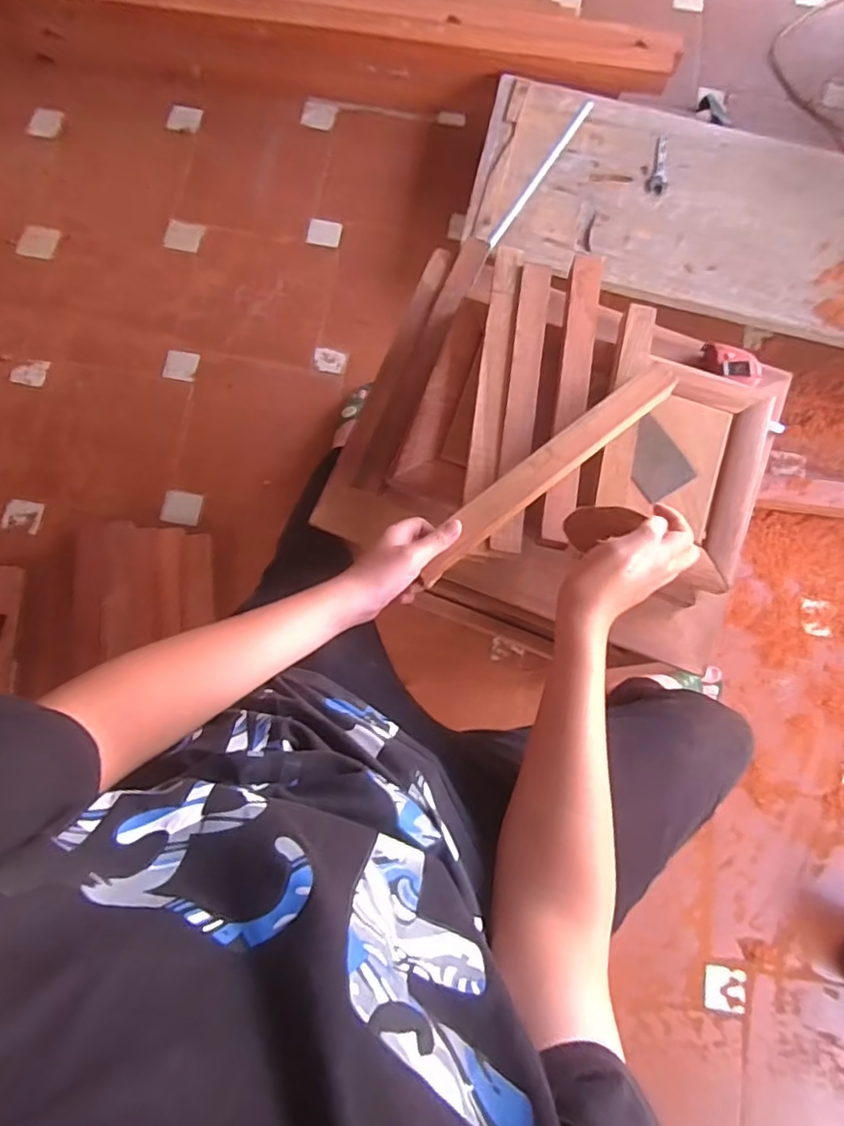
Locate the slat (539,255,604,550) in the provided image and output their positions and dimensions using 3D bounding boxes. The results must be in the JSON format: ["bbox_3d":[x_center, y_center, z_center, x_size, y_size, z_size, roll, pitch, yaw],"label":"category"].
[{"bbox_3d":[0.158,-0.175,0.643,0.032,0.015,0.326,9,77,2],"label":"slat"}]

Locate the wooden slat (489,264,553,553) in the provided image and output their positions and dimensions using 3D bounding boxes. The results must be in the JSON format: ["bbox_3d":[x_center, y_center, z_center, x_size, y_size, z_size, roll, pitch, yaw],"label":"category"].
[{"bbox_3d":[0.105,-0.169,0.641,0.032,0.015,0.316,8,77,1],"label":"wooden slat"}]

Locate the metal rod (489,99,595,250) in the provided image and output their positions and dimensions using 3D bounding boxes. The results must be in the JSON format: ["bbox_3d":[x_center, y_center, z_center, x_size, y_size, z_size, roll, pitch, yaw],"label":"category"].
[{"bbox_3d":[0.245,-0.788,1.228,0.020,0.016,0.417,31,79,6],"label":"metal rod"}]

